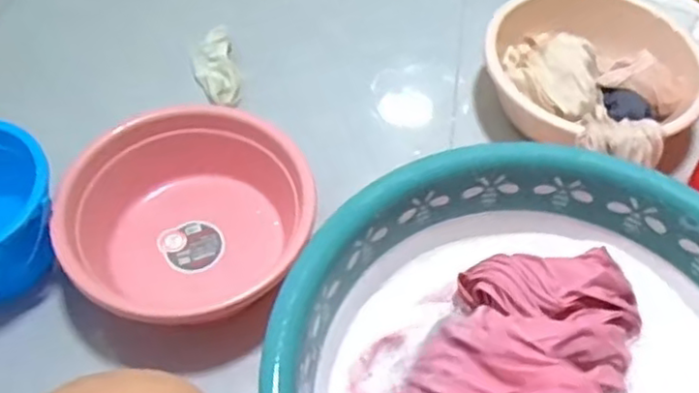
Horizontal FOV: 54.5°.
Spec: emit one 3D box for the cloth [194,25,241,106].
[{"bbox_3d":[-0.206,-0.195,1.062,0.065,0.049,0.148,-13,56,-13],"label":"cloth"}]

